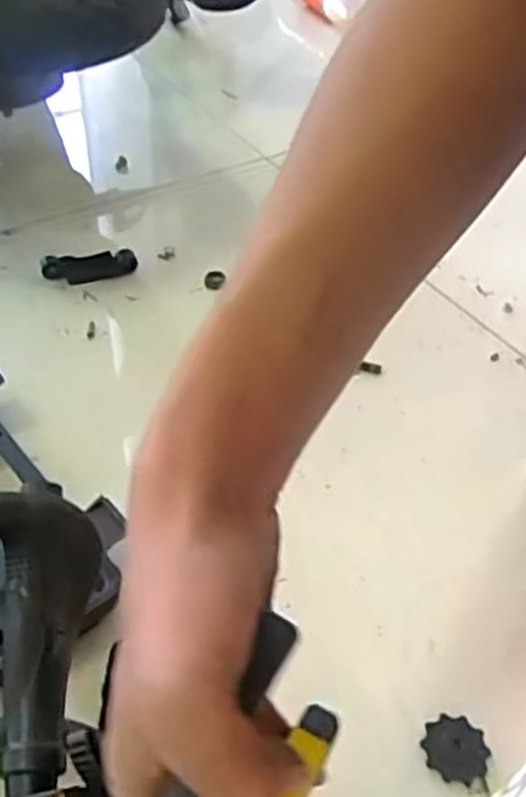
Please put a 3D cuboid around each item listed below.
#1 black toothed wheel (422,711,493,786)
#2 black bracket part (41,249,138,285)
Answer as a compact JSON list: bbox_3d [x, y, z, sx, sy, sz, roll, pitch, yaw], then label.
[{"bbox_3d":[0.103,0.187,0.412,0.034,0.005,0.032,3,45,-3],"label":"black toothed wheel"},{"bbox_3d":[-0.156,-0.119,0.692,0.081,0.020,0.031,-10,47,-15],"label":"black bracket part"}]

